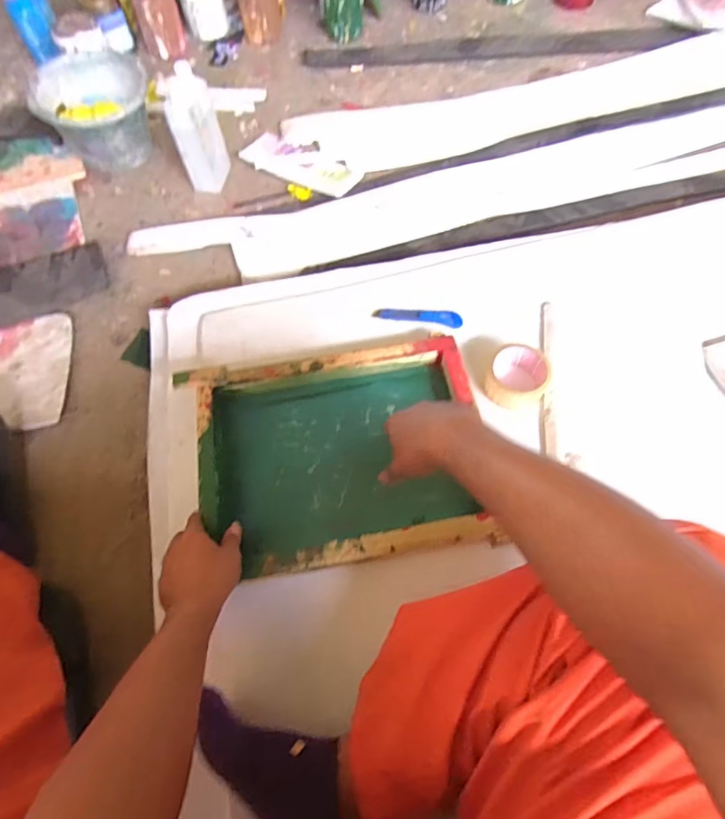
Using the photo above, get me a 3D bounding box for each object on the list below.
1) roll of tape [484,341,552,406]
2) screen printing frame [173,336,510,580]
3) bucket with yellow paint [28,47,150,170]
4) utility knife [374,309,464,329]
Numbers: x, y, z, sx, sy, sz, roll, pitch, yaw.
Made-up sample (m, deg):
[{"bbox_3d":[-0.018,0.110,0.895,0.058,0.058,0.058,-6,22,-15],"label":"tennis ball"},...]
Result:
[{"bbox_3d":[0.241,-0.048,0.773,0.087,0.050,0.098,27,67,15],"label":"roll of tape"},{"bbox_3d":[-0.040,0.061,0.696,0.399,0.051,0.304,-10,66,-3],"label":"screen printing frame"},{"bbox_3d":[-0.553,-0.632,1.071,0.221,0.144,0.221,-1,63,2],"label":"bucket with yellow paint"},{"bbox_3d":[0.093,-0.155,0.832,0.145,0.007,0.032,5,63,5],"label":"utility knife"}]

